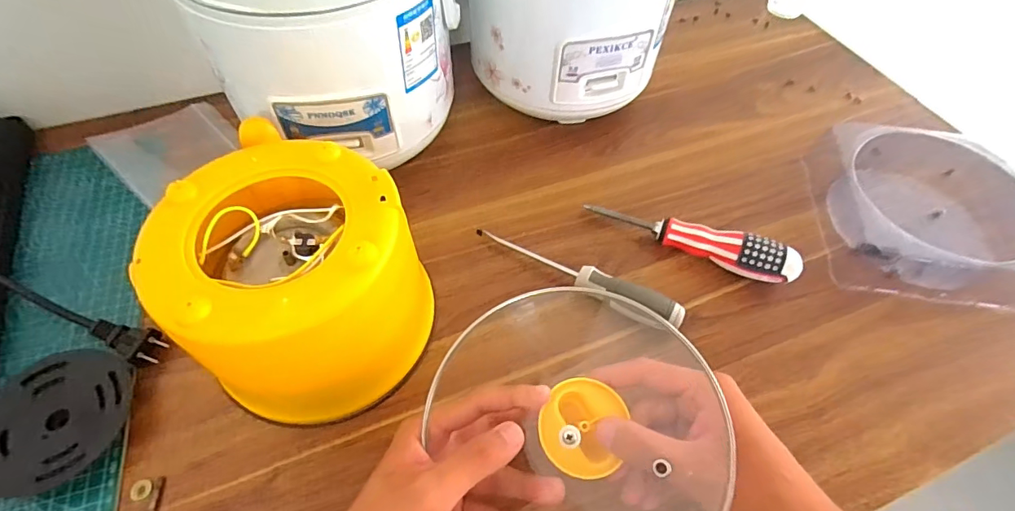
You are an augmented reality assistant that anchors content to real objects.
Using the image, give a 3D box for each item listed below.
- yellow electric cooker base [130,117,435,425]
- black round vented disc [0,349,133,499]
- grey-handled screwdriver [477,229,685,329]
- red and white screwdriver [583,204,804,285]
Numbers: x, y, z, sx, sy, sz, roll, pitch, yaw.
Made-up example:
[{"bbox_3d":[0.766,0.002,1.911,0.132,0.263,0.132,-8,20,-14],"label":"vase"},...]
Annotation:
[{"bbox_3d":[-0.153,0.015,0.333,0.180,0.124,0.158,25,59,15],"label":"yellow electric cooker base"},{"bbox_3d":[-0.316,0.114,0.328,0.094,0.018,0.092,3,61,-6],"label":"black round vented disc"},{"bbox_3d":[0.054,0.018,0.395,0.182,0.026,0.022,24,58,15],"label":"grey-handled screwdriver"},{"bbox_3d":[0.157,-0.013,0.415,0.178,0.038,0.026,19,57,11],"label":"red and white screwdriver"}]

